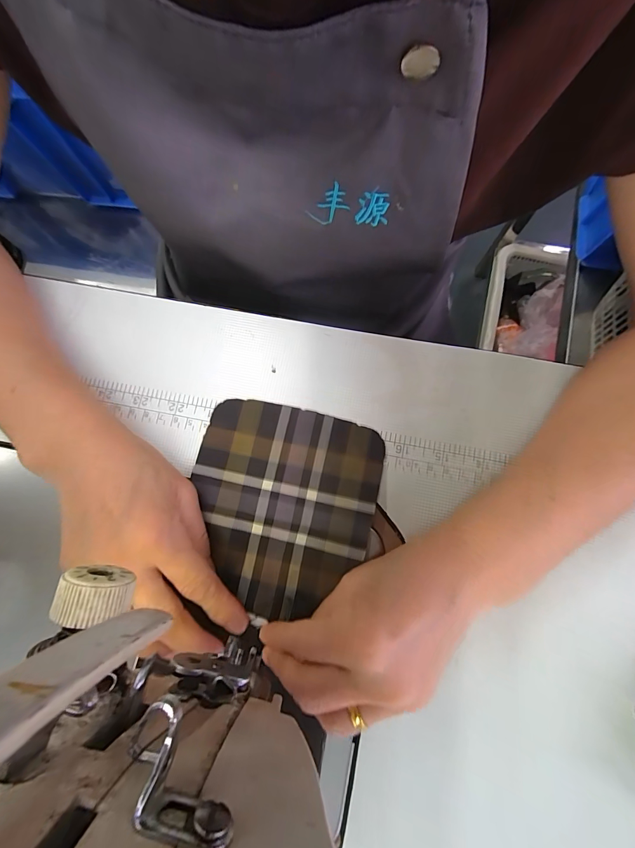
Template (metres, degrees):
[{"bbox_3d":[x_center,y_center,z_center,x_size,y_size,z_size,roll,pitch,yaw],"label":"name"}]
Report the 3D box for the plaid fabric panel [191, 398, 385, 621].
[{"bbox_3d":[-0.024,0.050,0.225,0.114,0.012,0.120,14,74,5],"label":"plaid fabric panel"}]

